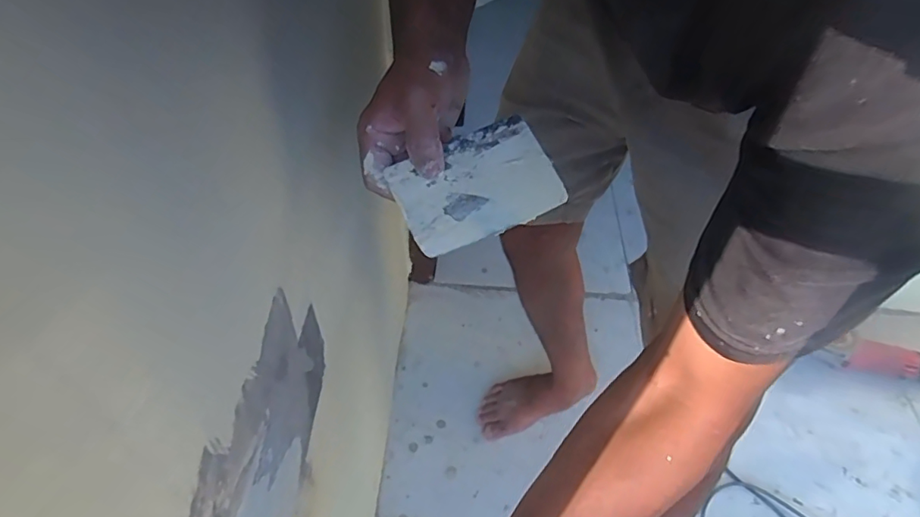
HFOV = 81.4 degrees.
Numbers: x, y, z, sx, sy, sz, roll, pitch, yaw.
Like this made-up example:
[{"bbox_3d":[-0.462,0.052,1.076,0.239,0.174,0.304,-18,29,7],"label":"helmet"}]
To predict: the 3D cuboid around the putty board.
[{"bbox_3d":[0.012,-0.055,0.403,0.117,0.004,0.081,-24,75,-8],"label":"putty board"}]

